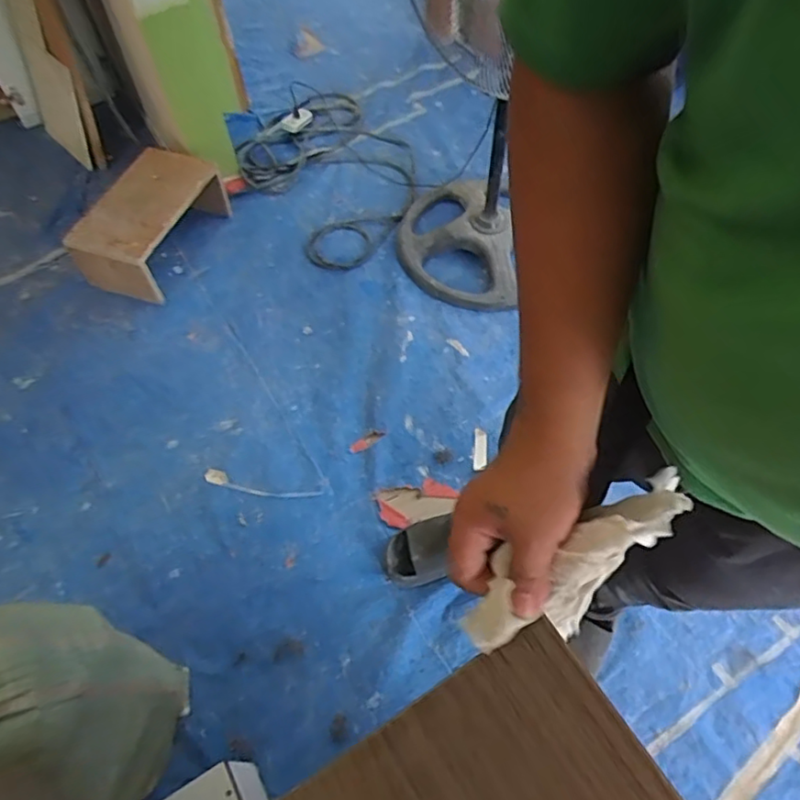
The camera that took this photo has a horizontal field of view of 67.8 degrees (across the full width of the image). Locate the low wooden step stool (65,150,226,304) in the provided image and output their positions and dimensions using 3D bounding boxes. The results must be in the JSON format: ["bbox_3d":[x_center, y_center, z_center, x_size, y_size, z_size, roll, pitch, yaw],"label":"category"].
[{"bbox_3d":[-0.686,-0.474,1.629,0.231,0.192,0.440,19,60,14],"label":"low wooden step stool"}]

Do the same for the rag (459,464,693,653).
[{"bbox_3d":[0.111,0.100,0.366,0.162,0.047,0.048,-39,61,7],"label":"rag"}]

